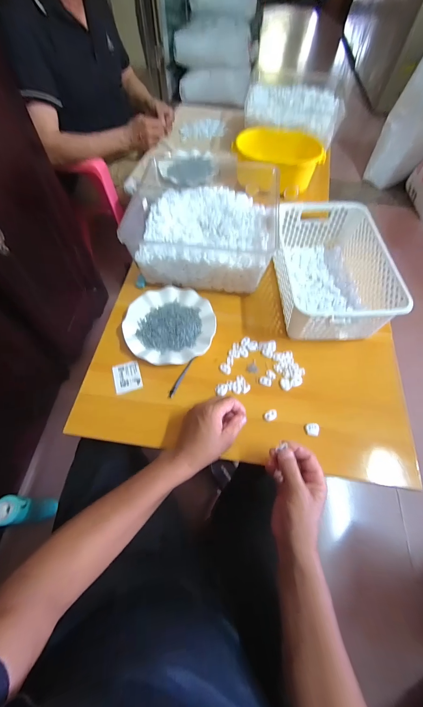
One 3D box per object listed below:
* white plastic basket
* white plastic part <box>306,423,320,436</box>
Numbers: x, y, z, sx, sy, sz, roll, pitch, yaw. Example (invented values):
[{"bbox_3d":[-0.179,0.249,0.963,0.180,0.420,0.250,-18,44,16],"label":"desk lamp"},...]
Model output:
[{"bbox_3d":[0.247,-0.178,0.597,0.197,0.107,0.307,0,61,-1],"label":"white plastic basket"},{"bbox_3d":[0.173,0.130,0.477,0.021,0.011,0.021,1,61,0],"label":"white plastic part"}]

